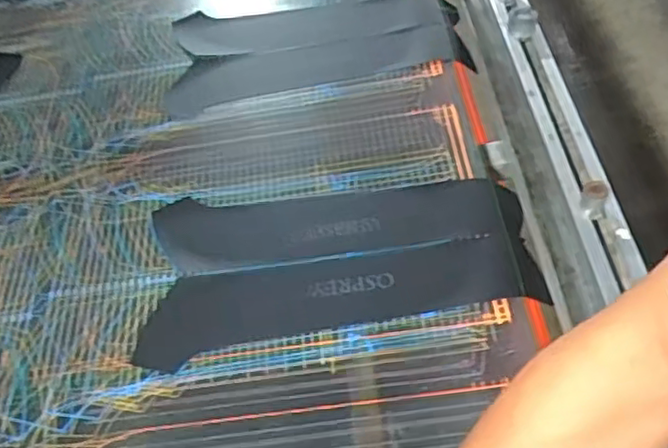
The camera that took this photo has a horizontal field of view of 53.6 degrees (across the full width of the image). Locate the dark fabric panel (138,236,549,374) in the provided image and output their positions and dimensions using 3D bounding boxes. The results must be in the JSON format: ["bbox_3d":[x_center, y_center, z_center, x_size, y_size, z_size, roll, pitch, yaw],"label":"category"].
[{"bbox_3d":[0.002,0.078,0.745,0.441,0.022,0.096,-11,54,1],"label":"dark fabric panel"}]

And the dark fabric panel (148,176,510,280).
[{"bbox_3d":[-0.005,0.003,0.803,0.438,0.015,0.117,-4,50,7],"label":"dark fabric panel"}]

